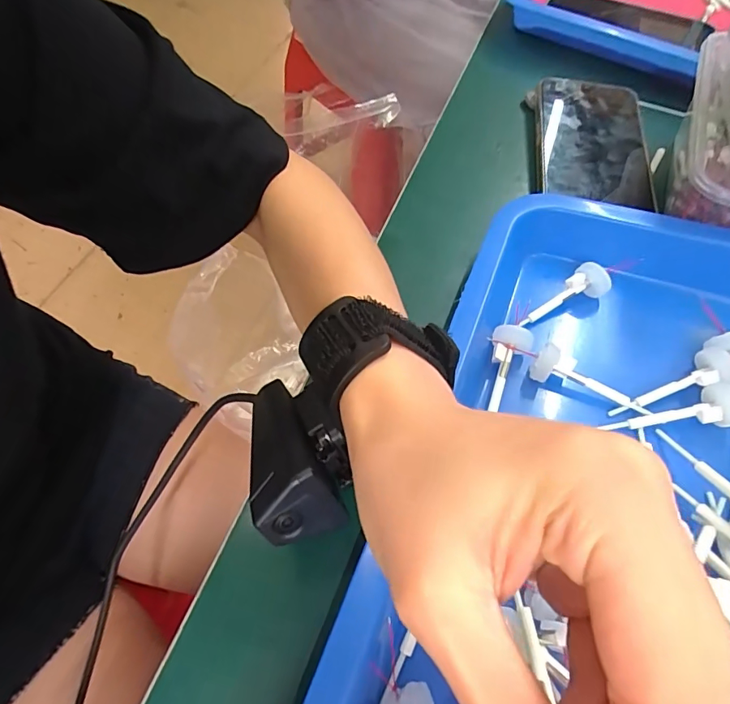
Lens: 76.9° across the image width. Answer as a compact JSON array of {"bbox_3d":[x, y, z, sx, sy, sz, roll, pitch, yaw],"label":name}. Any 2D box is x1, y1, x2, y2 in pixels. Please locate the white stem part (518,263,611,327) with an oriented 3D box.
[{"bbox_3d":[0.114,-0.030,0.266,0.054,0.016,0.017,-31,65,4],"label":"white stem part"}]

